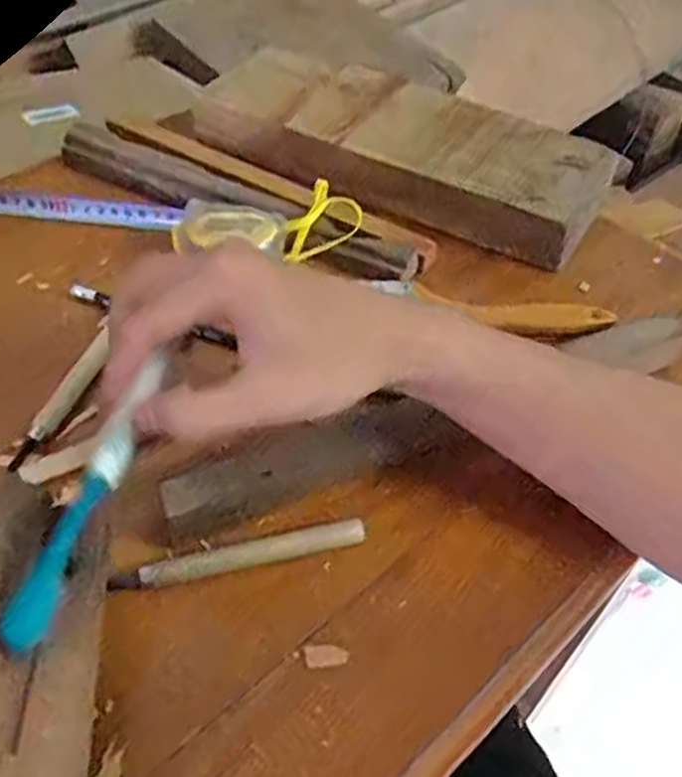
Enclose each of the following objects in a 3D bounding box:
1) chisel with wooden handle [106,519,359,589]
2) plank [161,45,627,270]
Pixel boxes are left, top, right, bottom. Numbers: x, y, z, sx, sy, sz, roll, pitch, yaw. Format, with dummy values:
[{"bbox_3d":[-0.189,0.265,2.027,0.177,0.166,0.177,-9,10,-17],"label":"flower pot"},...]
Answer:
[{"bbox_3d":[-0.046,0.079,0.347,0.115,0.012,0.011,-9,48,-11],"label":"chisel with wooden handle"},{"bbox_3d":[0.043,-0.191,0.568,0.315,0.045,0.122,24,50,19],"label":"plank"}]

